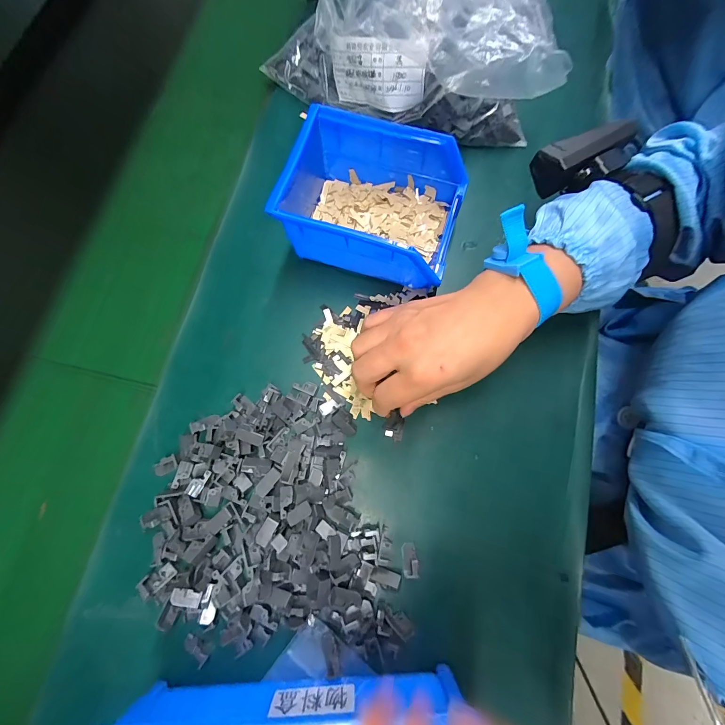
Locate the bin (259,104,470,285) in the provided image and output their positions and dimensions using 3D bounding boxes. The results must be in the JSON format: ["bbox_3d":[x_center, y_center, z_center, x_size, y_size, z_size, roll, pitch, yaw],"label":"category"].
[{"bbox_3d":[0.000,-0.131,0.284,0.163,0.071,0.113,17,76,4],"label":"bin"}]

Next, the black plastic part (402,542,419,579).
[{"bbox_3d":[0.035,0.146,0.247,0.011,0.011,0.021,-3,74,2],"label":"black plastic part"}]

